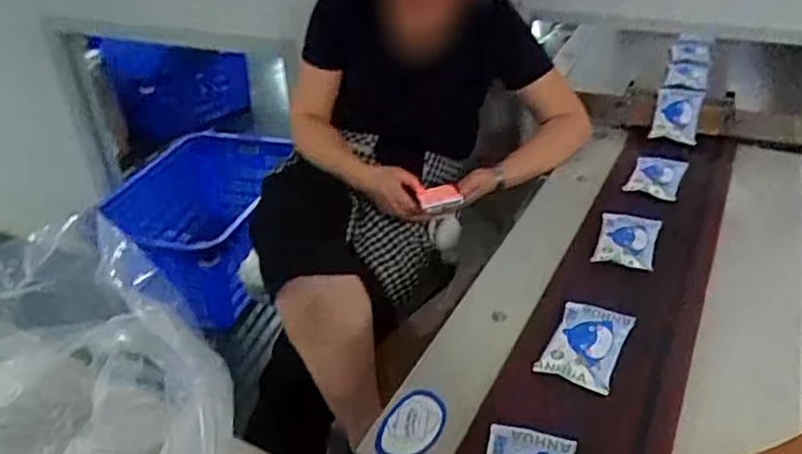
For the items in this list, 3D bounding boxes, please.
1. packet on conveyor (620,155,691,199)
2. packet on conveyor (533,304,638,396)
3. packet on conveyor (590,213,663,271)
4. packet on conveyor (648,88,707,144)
[{"bbox_3d":[0.459,-0.092,1.144,0.085,0.024,0.115,18,38,23],"label":"packet on conveyor"},{"bbox_3d":[0.236,0.142,0.804,0.084,0.017,0.136,18,38,23],"label":"packet on conveyor"},{"bbox_3d":[0.351,0.017,0.983,0.087,0.017,0.122,14,36,17],"label":"packet on conveyor"},{"bbox_3d":[0.535,-0.221,1.228,0.087,0.109,0.019,13,-6,7],"label":"packet on conveyor"}]

